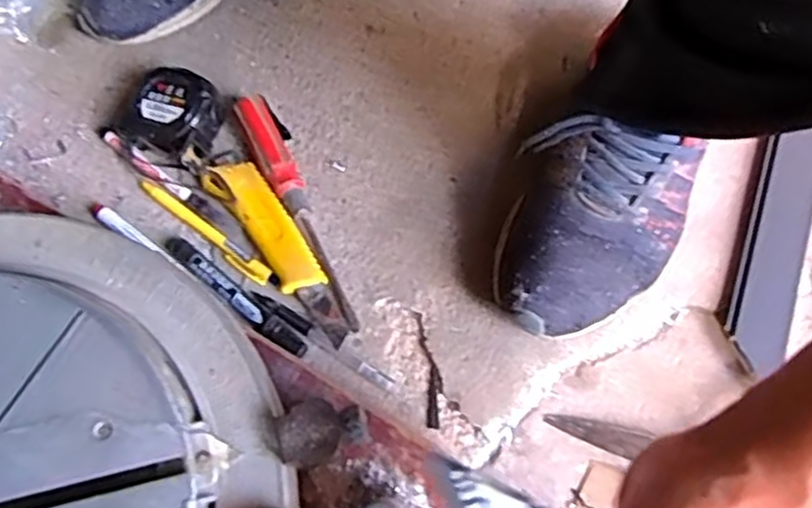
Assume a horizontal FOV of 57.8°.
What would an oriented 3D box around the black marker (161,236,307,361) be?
[{"bbox_3d":[-0.126,0.028,0.530,0.136,0.017,0.016,39,75,12],"label":"black marker"}]

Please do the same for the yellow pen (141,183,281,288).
[{"bbox_3d":[-0.149,-0.015,0.553,0.135,0.014,0.014,36,74,11],"label":"yellow pen"}]

